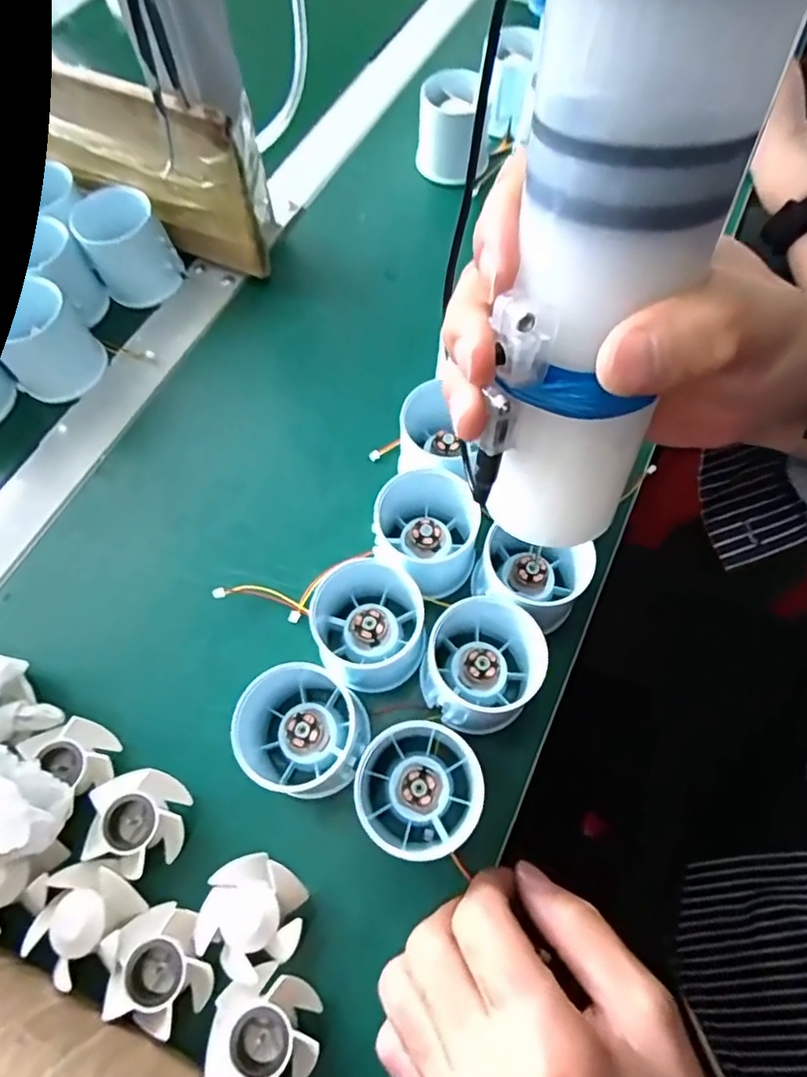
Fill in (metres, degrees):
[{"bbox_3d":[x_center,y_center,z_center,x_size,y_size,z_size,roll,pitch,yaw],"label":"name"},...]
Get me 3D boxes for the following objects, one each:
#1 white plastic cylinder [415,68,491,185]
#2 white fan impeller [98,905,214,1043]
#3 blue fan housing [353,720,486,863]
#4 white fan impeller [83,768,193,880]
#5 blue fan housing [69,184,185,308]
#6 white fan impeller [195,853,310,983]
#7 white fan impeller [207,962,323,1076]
[{"bbox_3d":[0.037,-0.304,0.439,0.052,0.060,0.055,2,65,3],"label":"white plastic cylinder"},{"bbox_3d":[-0.101,0.177,0.242,0.041,0.019,0.042,-1,65,1],"label":"white fan impeller"},{"bbox_3d":[0.007,0.115,0.269,0.057,0.040,0.055,-1,65,1],"label":"blue fan housing"},{"bbox_3d":[-0.120,0.128,0.267,0.038,0.022,0.042,-3,65,0],"label":"white fan impeller"},{"bbox_3d":[-0.183,-0.194,0.396,0.052,0.055,0.052,-1,65,1],"label":"blue fan housing"},{"bbox_3d":[-0.064,0.161,0.254,0.041,0.020,0.042,-1,65,1],"label":"white fan impeller"},{"bbox_3d":[-0.054,0.197,0.235,0.042,0.021,0.039,21,67,11],"label":"white fan impeller"}]

